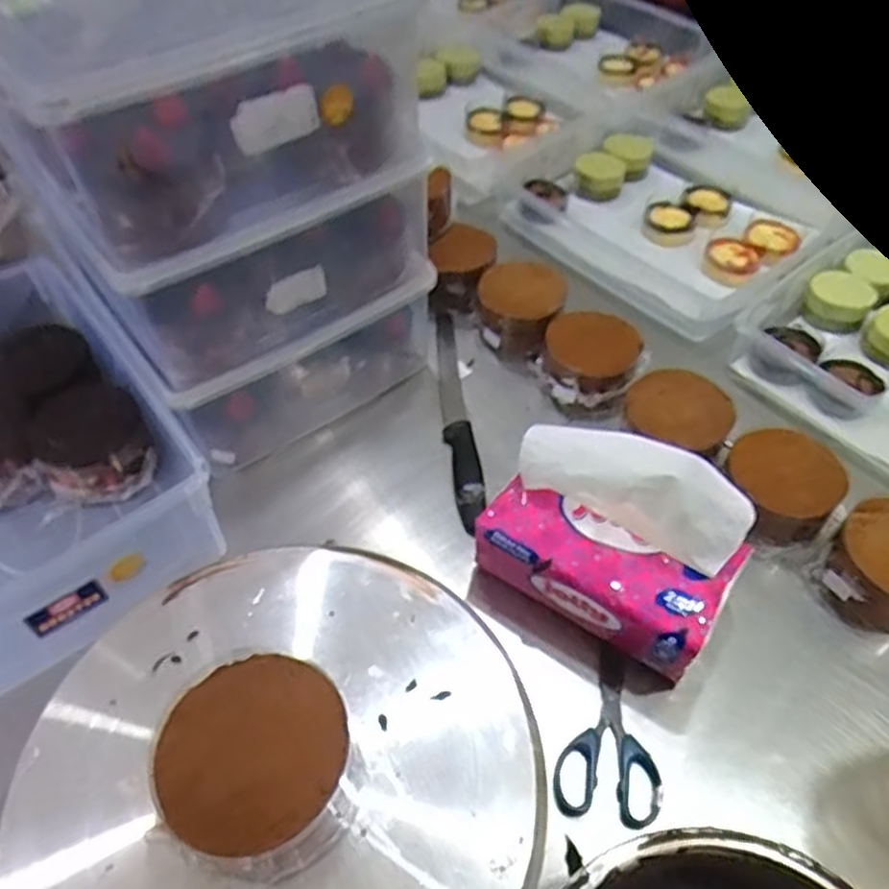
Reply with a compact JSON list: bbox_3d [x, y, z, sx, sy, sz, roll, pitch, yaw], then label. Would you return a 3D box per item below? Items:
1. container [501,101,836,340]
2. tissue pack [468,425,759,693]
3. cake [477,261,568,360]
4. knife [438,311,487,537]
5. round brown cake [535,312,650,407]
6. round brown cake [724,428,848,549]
[{"bbox_3d":[0.302,-0.317,0.930,0.333,0.059,0.387,-28,56,-20],"label":"container"},{"bbox_3d":[0.126,0.080,0.553,0.182,0.169,0.089,27,57,21],"label":"tissue pack"},{"bbox_3d":[0.085,-0.153,0.805,0.092,0.062,0.101,0,51,0],"label":"cake"},{"bbox_3d":[0.011,-0.040,0.745,0.028,0.021,0.295,-5,52,-4],"label":"knife"},{"bbox_3d":[0.153,-0.088,0.752,0.098,0.061,0.089,-8,52,-6],"label":"round brown cake"},{"bbox_3d":[0.301,0.039,0.644,0.092,0.056,0.090,0,51,0],"label":"round brown cake"}]

